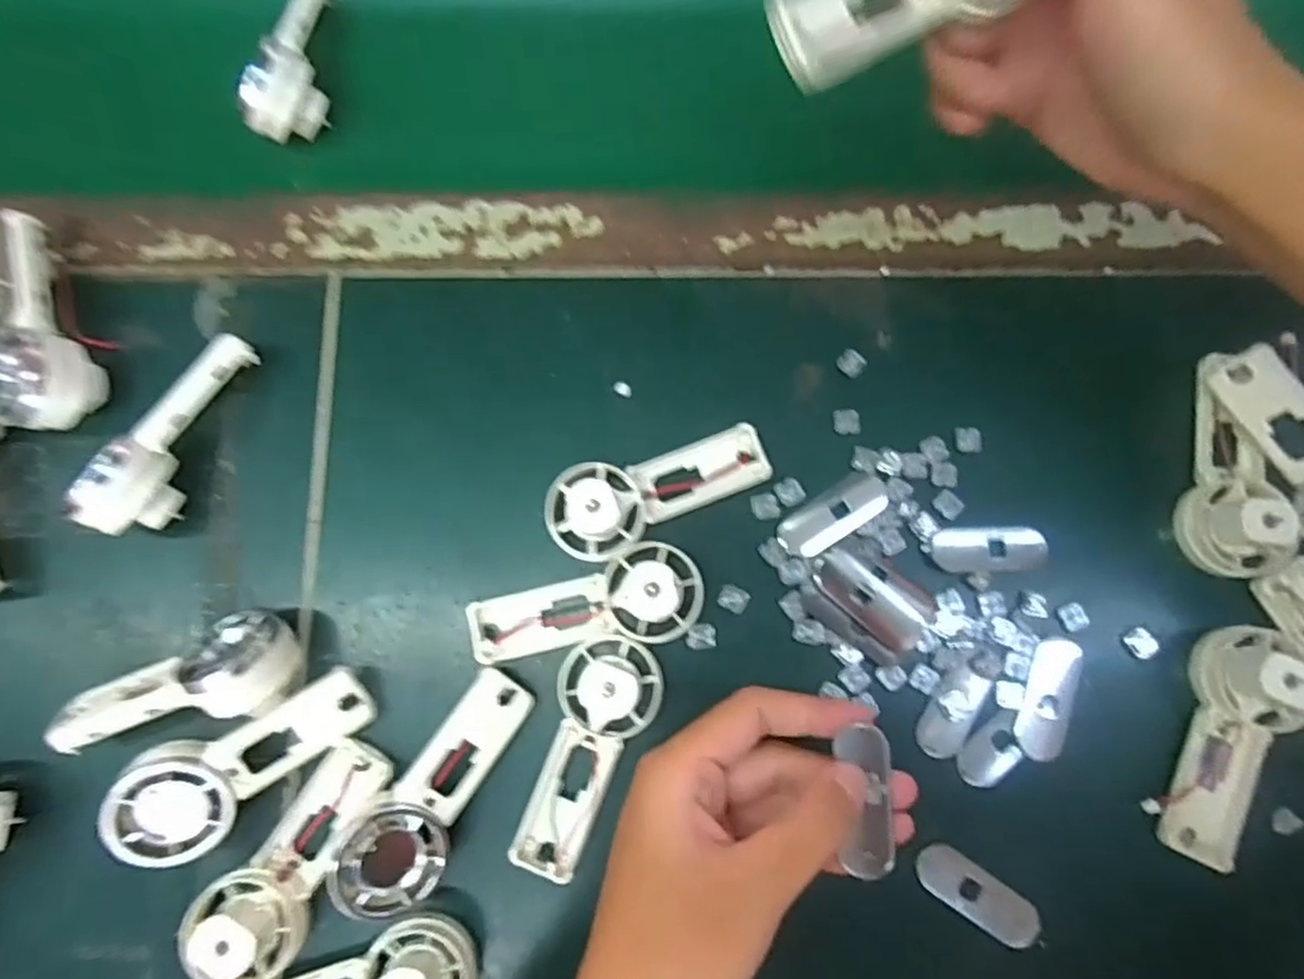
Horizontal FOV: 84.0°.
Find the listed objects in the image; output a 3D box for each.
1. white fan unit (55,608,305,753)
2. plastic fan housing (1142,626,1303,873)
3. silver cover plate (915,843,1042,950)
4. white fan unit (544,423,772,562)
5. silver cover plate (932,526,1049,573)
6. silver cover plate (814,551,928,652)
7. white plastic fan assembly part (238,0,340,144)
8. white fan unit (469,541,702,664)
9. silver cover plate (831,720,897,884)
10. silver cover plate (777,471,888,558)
[{"bbox_3d":[-0.184,0.075,0.284,0.091,0.035,0.037,-16,80,-2],"label":"white fan unit"},{"bbox_3d":[0.225,0.097,0.277,0.036,0.023,0.092,26,81,5],"label":"plastic fan housing"},{"bbox_3d":[0.128,0.159,0.284,0.048,0.004,0.019,31,75,17],"label":"silver cover plate"},{"bbox_3d":[0.001,-0.004,0.298,0.092,0.029,0.038,-27,81,-4],"label":"white fan unit"},{"bbox_3d":[0.144,0.025,0.305,0.049,0.004,0.019,-2,80,0],"label":"silver cover plate"},{"bbox_3d":[0.091,0.046,0.301,0.051,0.004,0.019,40,83,7],"label":"silver cover plate"},{"bbox_3d":[-0.167,-0.208,0.338,0.028,0.030,0.090,2,80,1],"label":"white plastic fan assembly part"},{"bbox_3d":[-0.027,0.045,0.291,0.093,0.028,0.038,-7,80,0],"label":"white fan unit"},{"bbox_3d":[0.075,0.108,0.250,0.017,0.006,0.046,1,78,1],"label":"silver cover plate"},{"bbox_3d":[0.078,0.011,0.308,0.049,0.004,0.020,-34,81,-5],"label":"silver cover plate"}]

